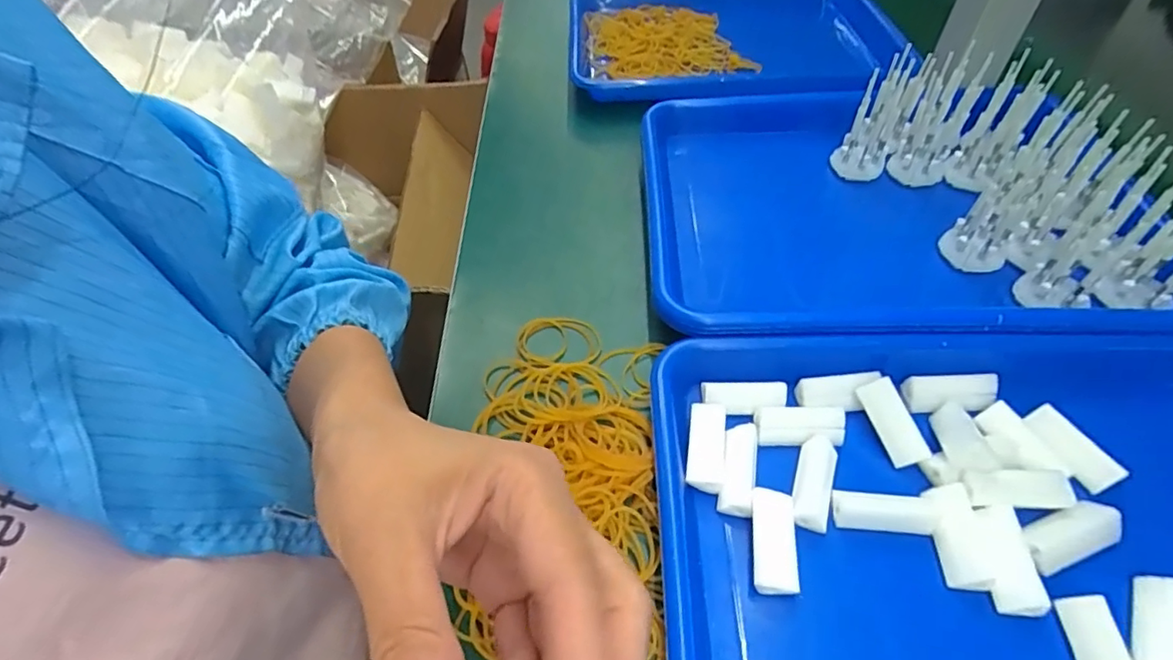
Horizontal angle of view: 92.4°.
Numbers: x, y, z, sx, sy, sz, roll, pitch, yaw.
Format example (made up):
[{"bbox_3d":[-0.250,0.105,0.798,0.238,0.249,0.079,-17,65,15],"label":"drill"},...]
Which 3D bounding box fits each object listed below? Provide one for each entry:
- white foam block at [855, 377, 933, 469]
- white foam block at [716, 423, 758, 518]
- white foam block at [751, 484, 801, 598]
[{"bbox_3d":[0.165,0.050,0.302,0.019,0.012,0.045,-27,67,21],"label":"white foam block"},{"bbox_3d":[0.078,0.070,0.288,0.016,0.009,0.046,9,52,9],"label":"white foam block"},{"bbox_3d":[0.088,0.101,0.266,0.021,0.016,0.045,7,51,7],"label":"white foam block"}]

